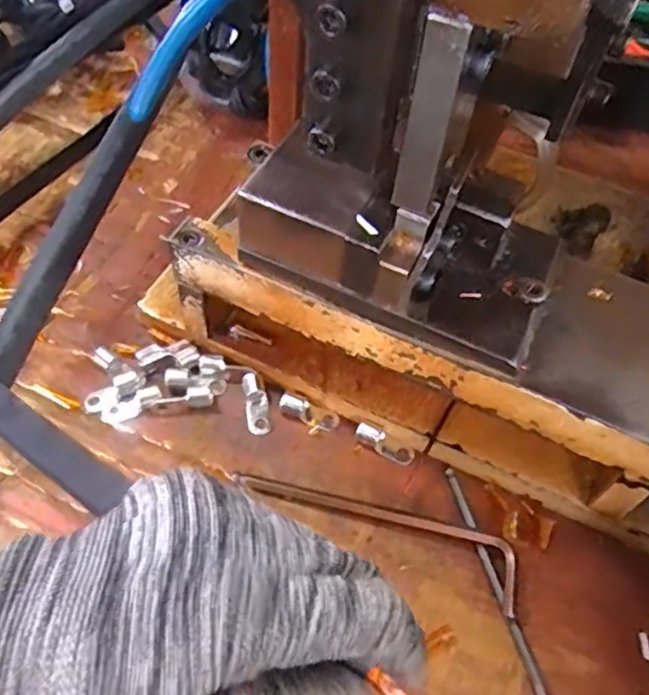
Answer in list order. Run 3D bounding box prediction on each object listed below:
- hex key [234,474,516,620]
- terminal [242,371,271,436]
[{"bbox_3d":[0.026,0.080,0.312,0.139,0.016,0.028,24,56,12],"label":"hex key"},{"bbox_3d":[-0.036,0.030,0.348,0.012,0.013,0.032,-10,57,-12],"label":"terminal"}]

